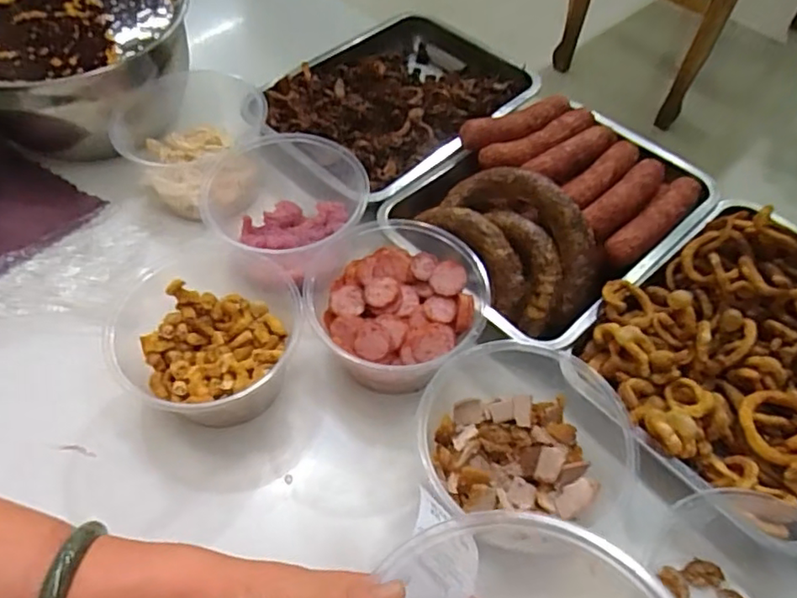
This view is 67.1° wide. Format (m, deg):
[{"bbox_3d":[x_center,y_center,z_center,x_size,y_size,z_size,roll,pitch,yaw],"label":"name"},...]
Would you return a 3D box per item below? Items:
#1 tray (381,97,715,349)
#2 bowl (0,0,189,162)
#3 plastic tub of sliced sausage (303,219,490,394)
[{"bbox_3d":[0.176,-0.122,0.690,0.334,0.057,0.265,-38,65,-25],"label":"tray"},{"bbox_3d":[-0.409,-0.302,0.775,0.284,0.154,0.293,-9,56,-9],"label":"bowl"},{"bbox_3d":[-0.001,0.016,0.597,0.165,0.100,0.172,-13,57,-12],"label":"plastic tub of sliced sausage"}]

